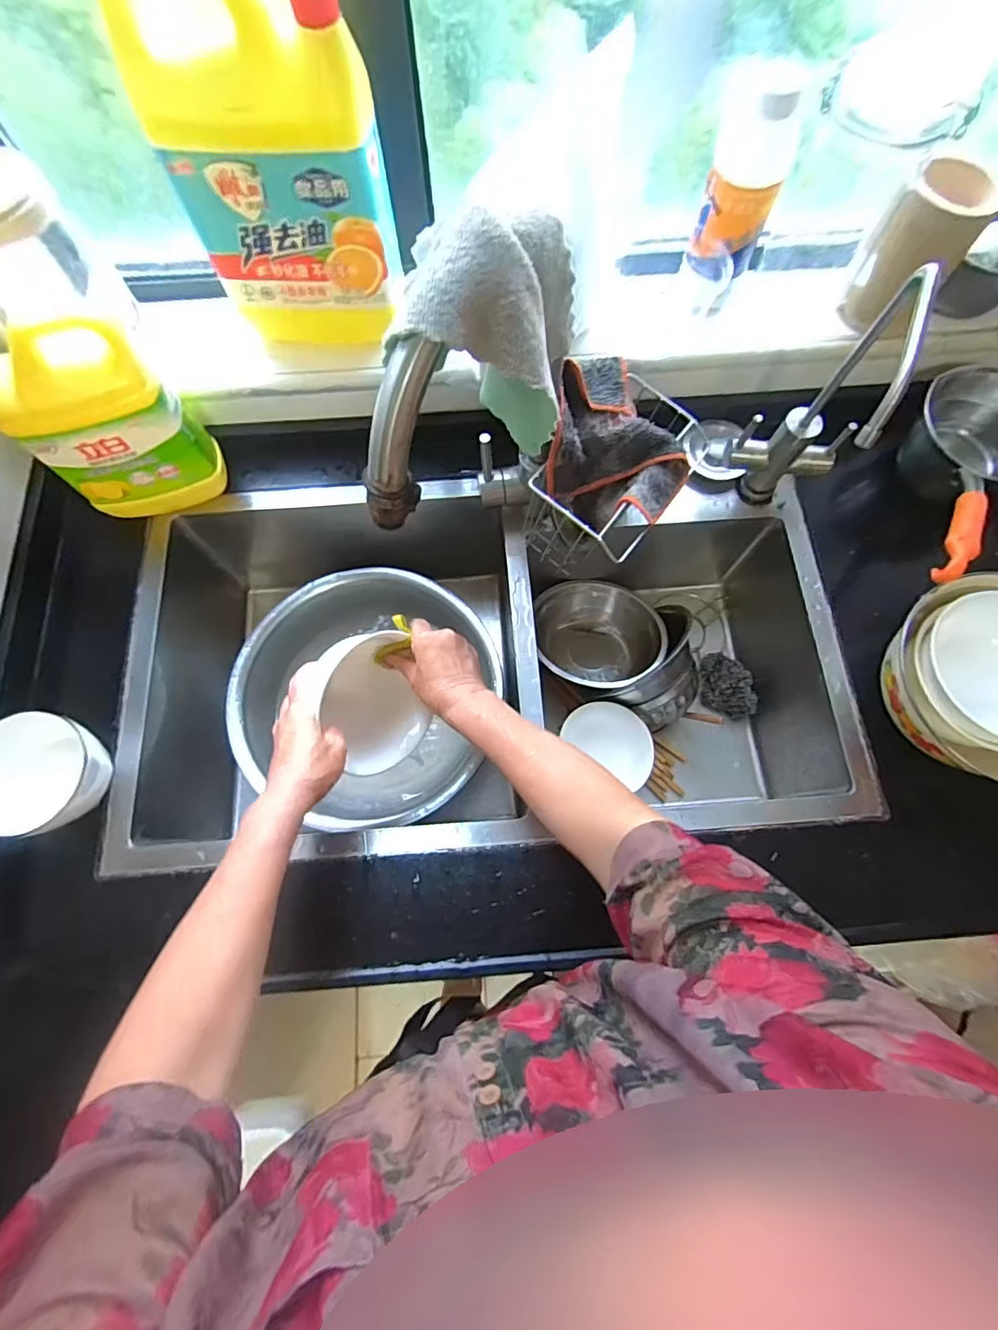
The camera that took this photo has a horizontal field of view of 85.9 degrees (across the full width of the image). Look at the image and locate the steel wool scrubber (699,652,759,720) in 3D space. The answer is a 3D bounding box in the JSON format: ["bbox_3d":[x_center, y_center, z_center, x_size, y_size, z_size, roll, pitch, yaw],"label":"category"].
[{"bbox_3d":[0.309,0.027,0.727,0.050,0.047,0.089,-9,73,-3],"label":"steel wool scrubber"}]

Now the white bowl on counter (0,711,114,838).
[{"bbox_3d":[-0.436,0.104,0.516,0.090,0.076,0.105,17,74,5],"label":"white bowl on counter"}]

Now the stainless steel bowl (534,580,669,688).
[{"bbox_3d":[0.136,-0.030,0.719,0.164,0.098,0.144,-7,73,-2],"label":"stainless steel bowl"}]

